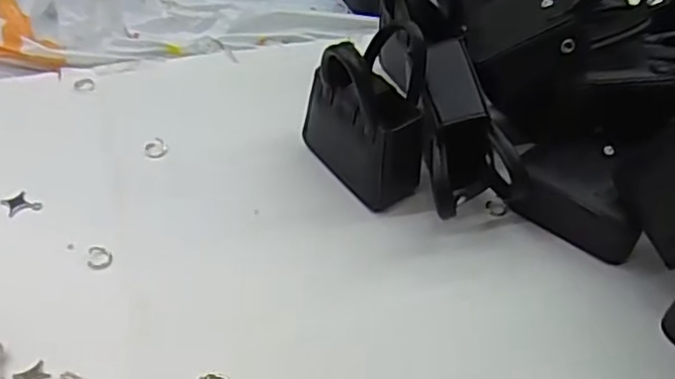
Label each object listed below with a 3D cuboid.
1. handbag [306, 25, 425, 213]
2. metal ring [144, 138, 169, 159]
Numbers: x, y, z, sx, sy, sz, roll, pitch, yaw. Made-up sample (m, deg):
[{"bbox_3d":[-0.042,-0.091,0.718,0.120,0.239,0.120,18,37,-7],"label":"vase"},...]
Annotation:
[{"bbox_3d":[0.019,-0.045,0.396,0.049,0.099,0.069,-28,55,-27],"label":"handbag"},{"bbox_3d":[-0.116,-0.027,0.432,0.014,0.006,0.014,3,46,-3],"label":"metal ring"}]

